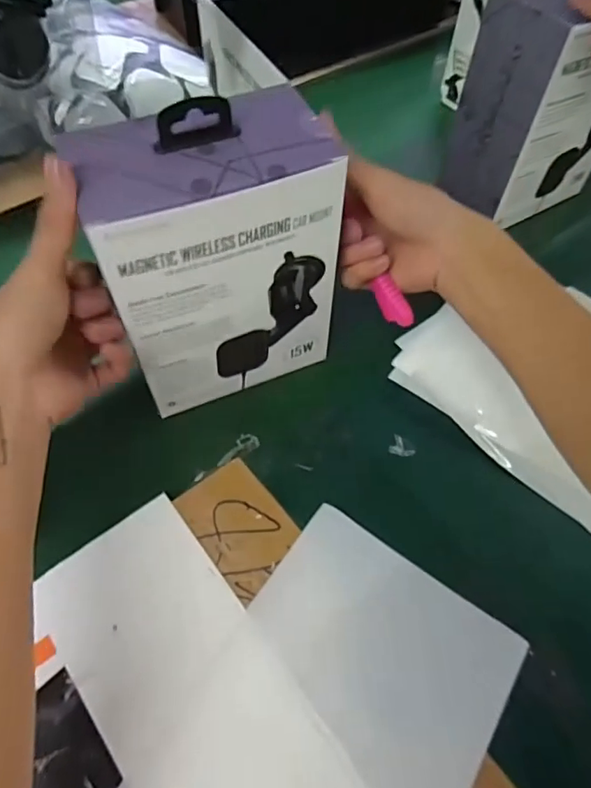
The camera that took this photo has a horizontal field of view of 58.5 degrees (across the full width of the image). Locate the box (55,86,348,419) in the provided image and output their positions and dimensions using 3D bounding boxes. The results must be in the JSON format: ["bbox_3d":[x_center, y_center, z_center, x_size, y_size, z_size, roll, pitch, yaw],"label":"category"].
[{"bbox_3d":[-0.050,-0.088,0.368,0.150,0.202,0.071,-14,59,-12],"label":"box"}]

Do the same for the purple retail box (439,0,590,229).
[{"bbox_3d":[0.238,-0.282,0.502,0.140,0.186,0.098,-32,65,-22],"label":"purple retail box"}]

